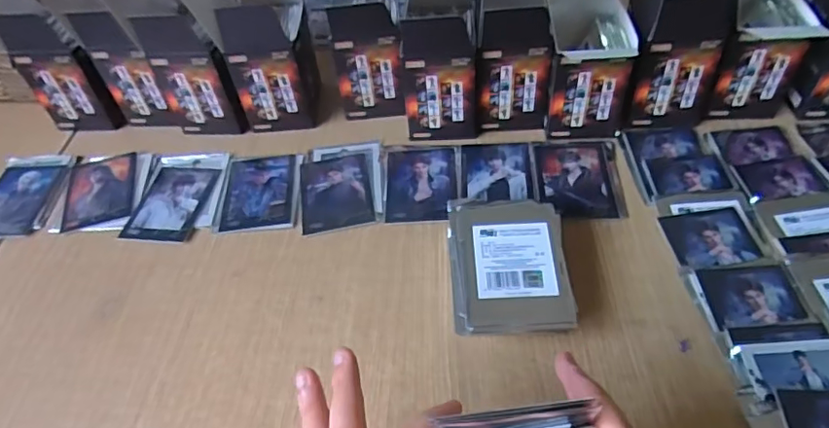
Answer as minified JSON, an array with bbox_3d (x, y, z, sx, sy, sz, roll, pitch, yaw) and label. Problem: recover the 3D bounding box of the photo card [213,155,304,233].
[{"bbox_3d":[-0.155,-0.023,0.551,0.077,0.004,0.104,-5,49,2],"label":"photo card"}]

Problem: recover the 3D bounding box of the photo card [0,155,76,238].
[{"bbox_3d":[-0.410,-0.022,0.574,0.077,0.010,0.115,-1,49,-2],"label":"photo card"}]

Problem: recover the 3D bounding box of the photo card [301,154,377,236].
[{"bbox_3d":[-0.077,-0.022,0.542,0.069,0.004,0.098,-11,48,-1],"label":"photo card"}]

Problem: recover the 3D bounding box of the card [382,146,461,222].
[{"bbox_3d":[0.009,-0.033,0.539,0.073,0.004,0.101,-2,49,5],"label":"card"}]

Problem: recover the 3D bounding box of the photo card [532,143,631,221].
[{"bbox_3d":[0.159,-0.036,0.533,0.077,0.008,0.106,0,49,6],"label":"photo card"}]

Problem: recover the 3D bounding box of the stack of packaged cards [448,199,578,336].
[{"bbox_3d":[0.077,0.040,0.446,0.092,0.041,0.127,-3,49,3],"label":"stack of packaged cards"}]

